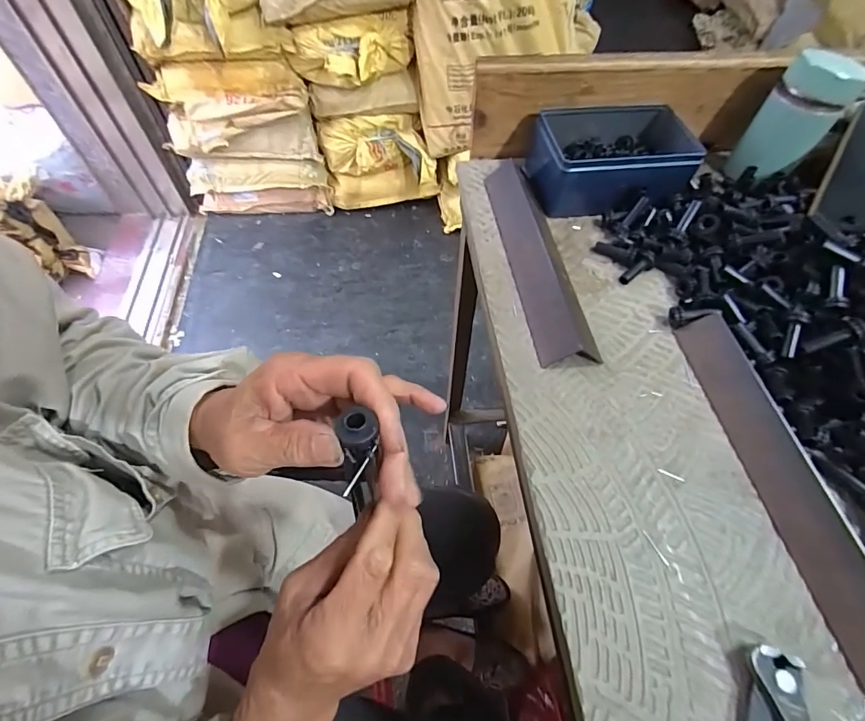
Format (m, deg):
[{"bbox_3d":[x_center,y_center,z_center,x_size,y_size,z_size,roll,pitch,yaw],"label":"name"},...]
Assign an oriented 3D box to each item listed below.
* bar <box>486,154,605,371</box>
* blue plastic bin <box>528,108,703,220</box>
[{"bbox_3d":[0.097,-0.102,0.396,0.054,0.035,0.237,-4,57,-4],"label":"bar"},{"bbox_3d":[0.184,-0.204,0.442,0.155,0.060,0.112,-3,57,-3],"label":"blue plastic bin"}]

